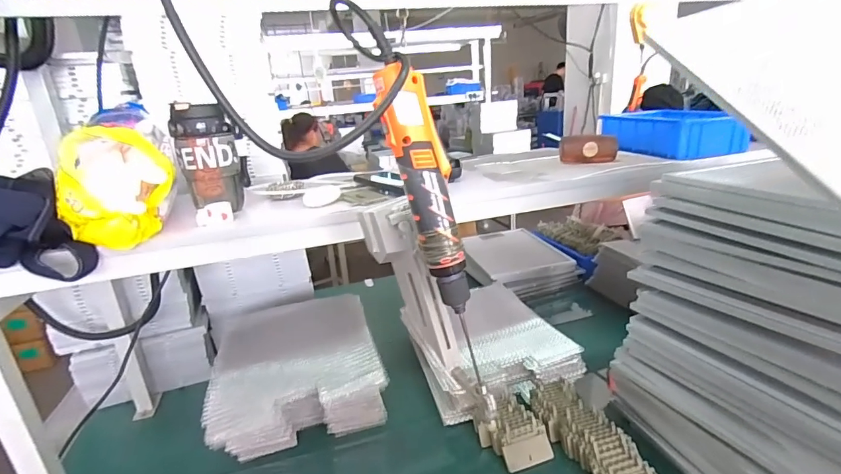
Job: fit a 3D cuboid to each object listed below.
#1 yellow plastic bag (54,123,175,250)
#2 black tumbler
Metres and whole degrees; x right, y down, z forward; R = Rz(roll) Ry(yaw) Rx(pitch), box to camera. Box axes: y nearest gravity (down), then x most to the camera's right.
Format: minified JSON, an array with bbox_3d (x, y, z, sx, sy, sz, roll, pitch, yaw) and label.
[{"bbox_3d":[-0.377,-0.062,0.518,0.096,0.134,0.106,9,24,35],"label":"yellow plastic bag"},{"bbox_3d":[-0.300,-0.105,0.597,0.085,0.158,0.079,-4,19,1],"label":"black tumbler"}]

